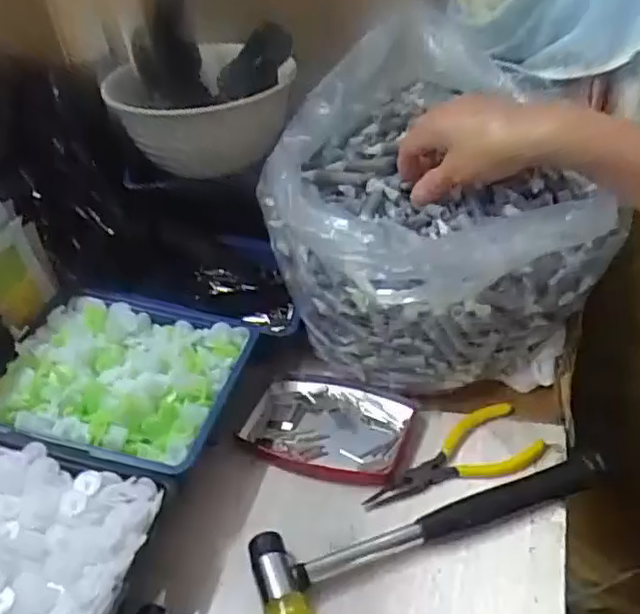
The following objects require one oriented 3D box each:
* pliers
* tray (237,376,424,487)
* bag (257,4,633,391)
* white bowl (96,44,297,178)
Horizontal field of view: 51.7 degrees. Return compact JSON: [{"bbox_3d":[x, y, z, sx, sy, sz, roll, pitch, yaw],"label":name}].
[{"bbox_3d":[0.086,0.101,0.454,0.123,0.012,0.052,-11,37,-6],"label":"pliers"},{"bbox_3d":[0.004,0.088,0.484,0.122,0.019,0.084,11,40,22],"label":"tray"},{"bbox_3d":[0.076,-0.088,0.514,0.224,0.192,0.256,-11,37,-5],"label":"bag"},{"bbox_3d":[-0.083,-0.176,0.576,0.148,0.077,0.154,-4,37,3],"label":"white bowl"}]

